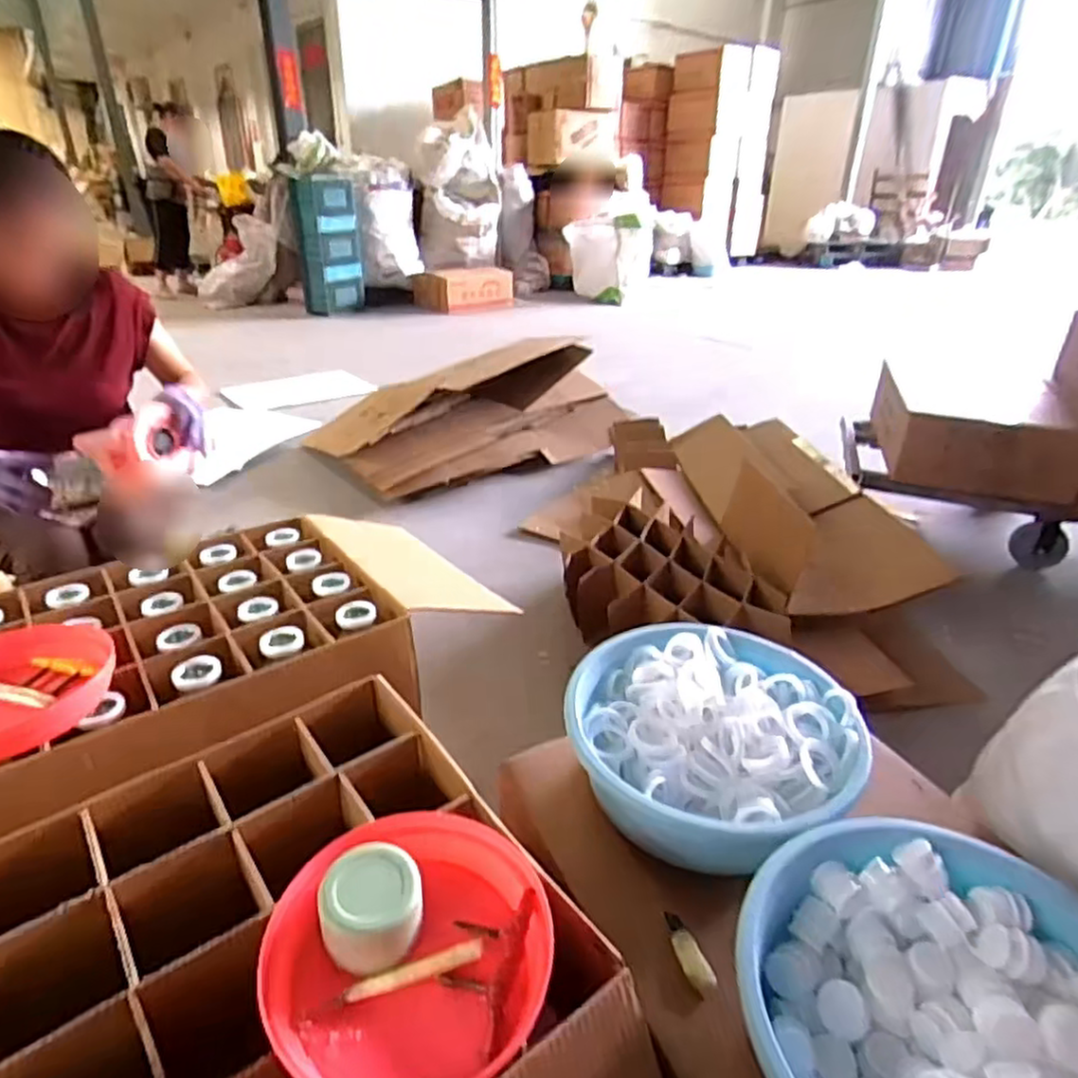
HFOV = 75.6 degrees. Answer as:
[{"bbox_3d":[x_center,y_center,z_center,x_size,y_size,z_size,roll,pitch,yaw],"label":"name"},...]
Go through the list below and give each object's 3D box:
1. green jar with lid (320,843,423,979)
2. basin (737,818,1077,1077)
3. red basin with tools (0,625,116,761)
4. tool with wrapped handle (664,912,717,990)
[{"bbox_3d":[-0.145,0.319,0.603,0.086,0.062,0.077,-14,31,-26],"label":"green jar with lid"},{"bbox_3d":[0.394,0.450,0.639,0.414,0.100,0.380,1,28,0],"label":"basin"},{"bbox_3d":[-0.681,0.174,0.898,0.224,0.055,0.291,-16,32,-29],"label":"red basin with tools"},{"bbox_3d":[0.169,0.464,0.788,0.024,0.016,0.096,-7,29,-14],"label":"tool with wrapped handle"}]

